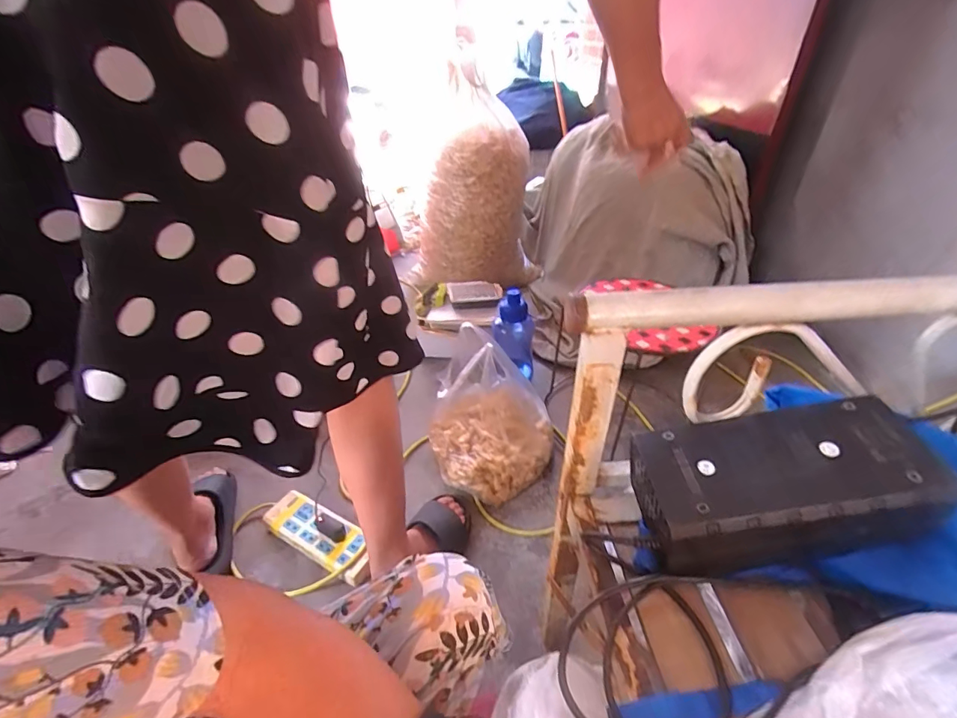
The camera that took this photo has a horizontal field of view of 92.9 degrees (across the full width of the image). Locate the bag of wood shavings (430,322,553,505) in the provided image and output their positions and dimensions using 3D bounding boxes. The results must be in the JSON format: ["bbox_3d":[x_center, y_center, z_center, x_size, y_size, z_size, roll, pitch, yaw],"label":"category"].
[{"bbox_3d":[0.033,0.110,0.955,0.260,0.210,0.260,-23,42,-26],"label":"bag of wood shavings"}]

